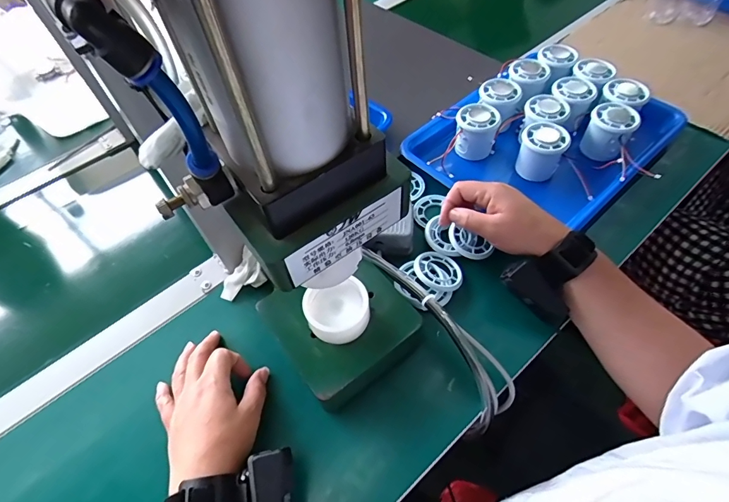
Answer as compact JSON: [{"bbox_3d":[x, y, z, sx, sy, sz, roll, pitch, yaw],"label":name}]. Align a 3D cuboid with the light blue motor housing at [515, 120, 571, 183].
[{"bbox_3d":[0.228,-0.129,0.523,0.052,0.057,0.058,21,59,14],"label":"light blue motor housing"}]

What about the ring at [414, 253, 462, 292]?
[{"bbox_3d":[0.083,0.023,0.453,0.056,0.006,0.051,8,46,-9],"label":"ring"}]

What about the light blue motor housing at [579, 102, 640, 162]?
[{"bbox_3d":[0.322,-0.158,0.537,0.052,0.054,0.060,26,60,17],"label":"light blue motor housing"}]

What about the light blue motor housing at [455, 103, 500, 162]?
[{"bbox_3d":[0.151,-0.164,0.549,0.055,0.050,0.057,9,57,6],"label":"light blue motor housing"}]

